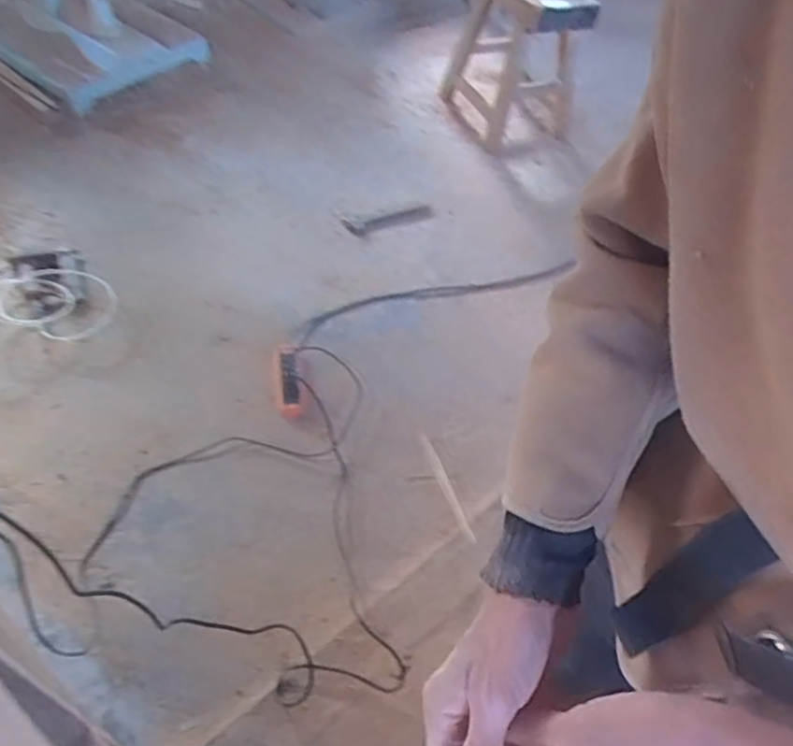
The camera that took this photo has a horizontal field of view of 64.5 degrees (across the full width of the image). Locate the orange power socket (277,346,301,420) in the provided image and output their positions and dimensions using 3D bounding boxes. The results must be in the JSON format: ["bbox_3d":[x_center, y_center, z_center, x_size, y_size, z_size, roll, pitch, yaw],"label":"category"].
[{"bbox_3d":[-0.261,0.015,1.525,0.051,0.045,0.201,-5,65,-9],"label":"orange power socket"}]

